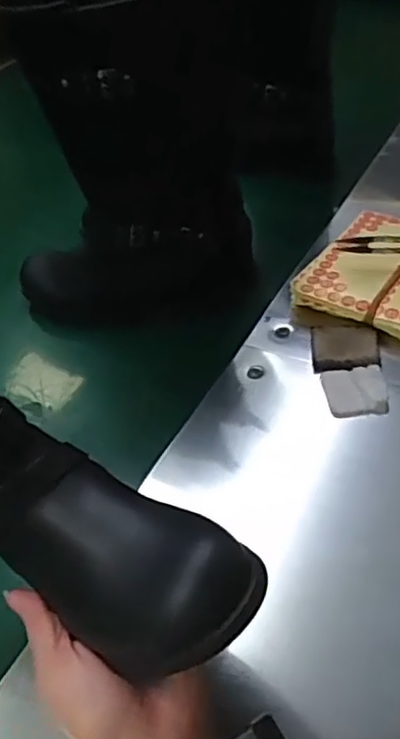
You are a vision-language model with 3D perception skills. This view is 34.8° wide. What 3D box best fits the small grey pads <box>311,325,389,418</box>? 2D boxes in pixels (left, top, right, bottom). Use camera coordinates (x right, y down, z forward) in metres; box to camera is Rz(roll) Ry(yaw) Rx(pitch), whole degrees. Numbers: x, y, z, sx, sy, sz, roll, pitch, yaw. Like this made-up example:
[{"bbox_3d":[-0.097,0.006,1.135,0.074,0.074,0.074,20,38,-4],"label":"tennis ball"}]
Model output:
[{"bbox_3d":[0.132,-0.003,0.570,0.058,0.009,0.111,-1,43,7],"label":"small grey pads"}]

